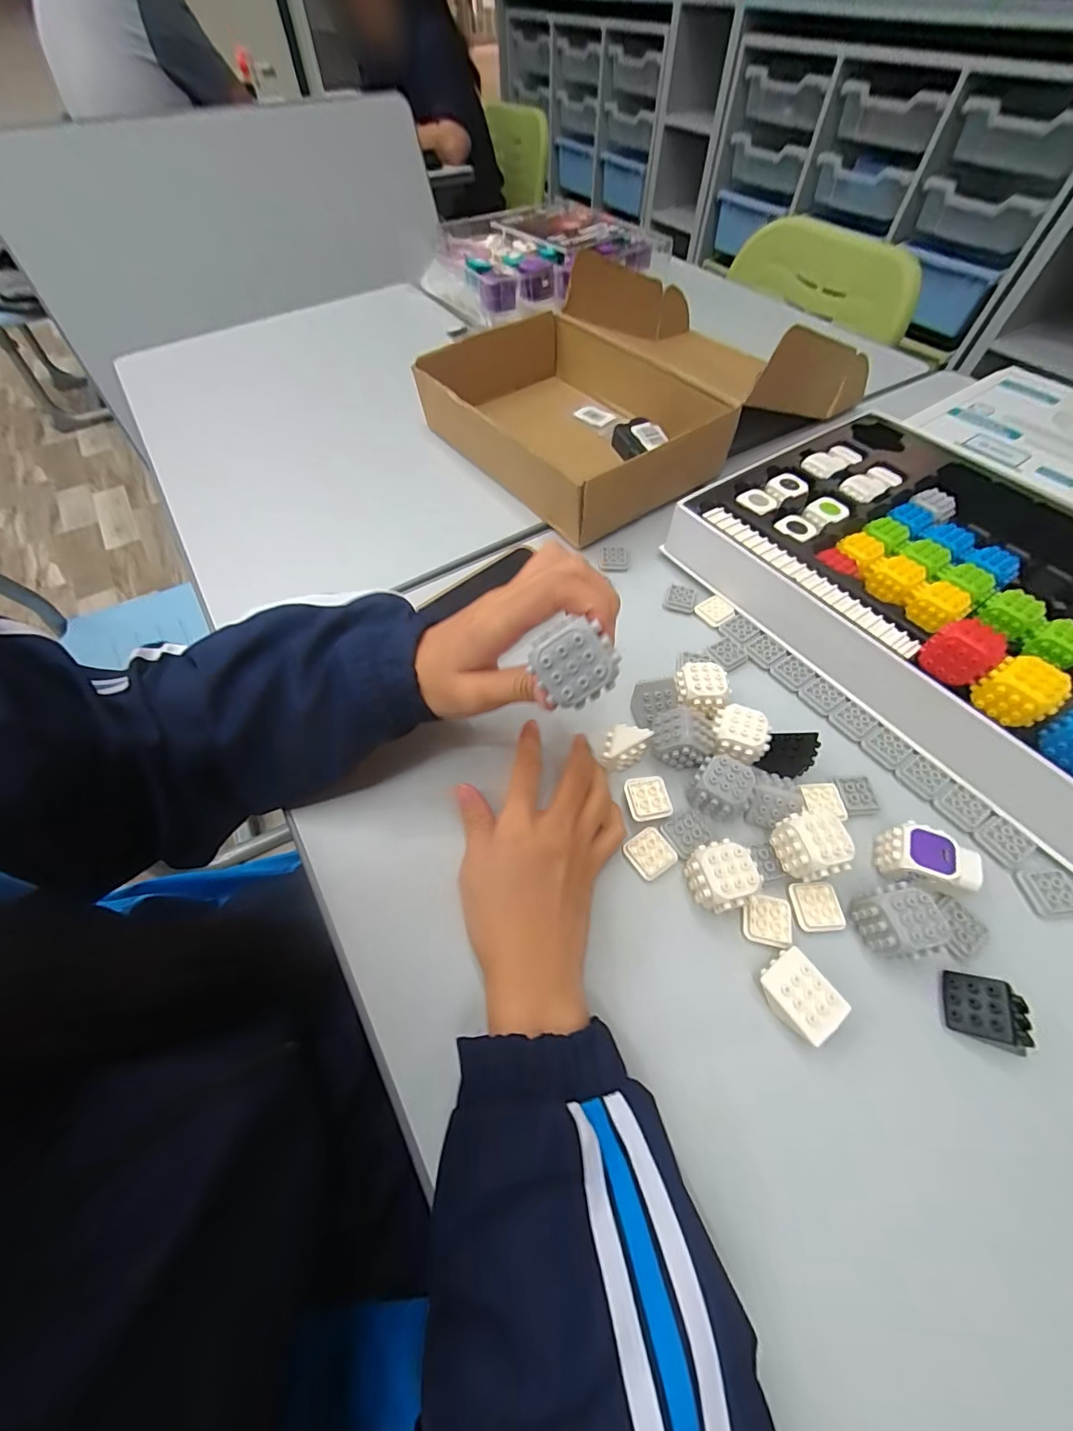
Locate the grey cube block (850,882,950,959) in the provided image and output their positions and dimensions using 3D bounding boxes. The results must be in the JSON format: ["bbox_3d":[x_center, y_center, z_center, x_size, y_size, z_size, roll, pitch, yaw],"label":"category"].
[{"bbox_3d":[0.205,0.118,0.267,0.031,0.034,0.035,-6,59,-3],"label":"grey cube block"}]

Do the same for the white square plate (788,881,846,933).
[{"bbox_3d":[0.171,0.117,0.285,0.028,0.008,0.028,-2,59,-1],"label":"white square plate"}]

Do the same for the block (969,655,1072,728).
[{"bbox_3d":[0.299,-0.016,0.288,0.029,0.031,0.036,-31,63,-17],"label":"block"}]

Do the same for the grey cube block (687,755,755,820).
[{"bbox_3d":[0.122,0.050,0.310,0.036,0.031,0.034,30,63,17],"label":"grey cube block"}]

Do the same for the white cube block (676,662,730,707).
[{"bbox_3d":[0.122,-0.018,0.350,0.034,0.033,0.030,3,59,2],"label":"white cube block"}]

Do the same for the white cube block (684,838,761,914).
[{"bbox_3d":[0.112,0.097,0.281,0.034,0.029,0.036,-12,59,-7],"label":"white cube block"}]

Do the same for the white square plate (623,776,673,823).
[{"bbox_3d":[0.075,0.056,0.313,0.028,0.005,0.029,-6,56,-6],"label":"white square plate"}]

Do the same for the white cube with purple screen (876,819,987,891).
[{"bbox_3d":[0.240,0.088,0.286,0.044,0.026,0.035,11,59,7],"label":"white cube with purple screen"}]

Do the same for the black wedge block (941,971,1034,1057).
[{"bbox_3d":[0.242,0.159,0.249,0.034,0.021,0.033,14,60,9],"label":"black wedge block"}]

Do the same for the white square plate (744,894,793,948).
[{"bbox_3d":[0.139,0.124,0.282,0.027,0.007,0.027,10,59,7],"label":"white square plate"}]

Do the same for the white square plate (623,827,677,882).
[{"bbox_3d":[0.074,0.089,0.302,0.028,0.004,0.028,-32,64,-18],"label":"white square plate"}]

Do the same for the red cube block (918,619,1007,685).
[{"bbox_3d":[0.277,-0.041,0.302,0.031,0.029,0.036,-33,64,-18],"label":"red cube block"}]

